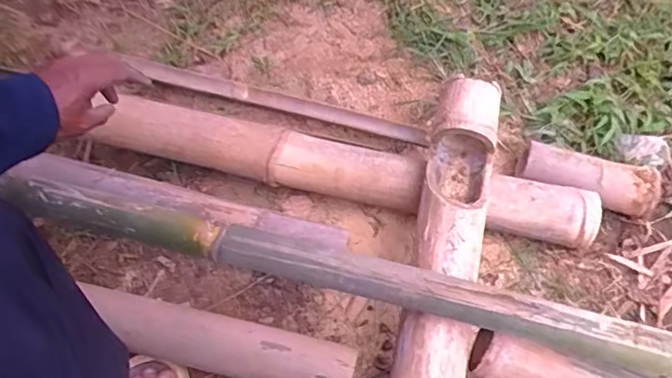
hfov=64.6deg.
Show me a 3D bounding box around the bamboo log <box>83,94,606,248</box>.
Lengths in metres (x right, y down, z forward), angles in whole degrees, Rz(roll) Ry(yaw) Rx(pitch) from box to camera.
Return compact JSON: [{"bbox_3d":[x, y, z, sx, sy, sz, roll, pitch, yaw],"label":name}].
[{"bbox_3d":[0.018,-0.049,0.843,0.780,0.114,0.128,10,63,7],"label":"bamboo log"}]

